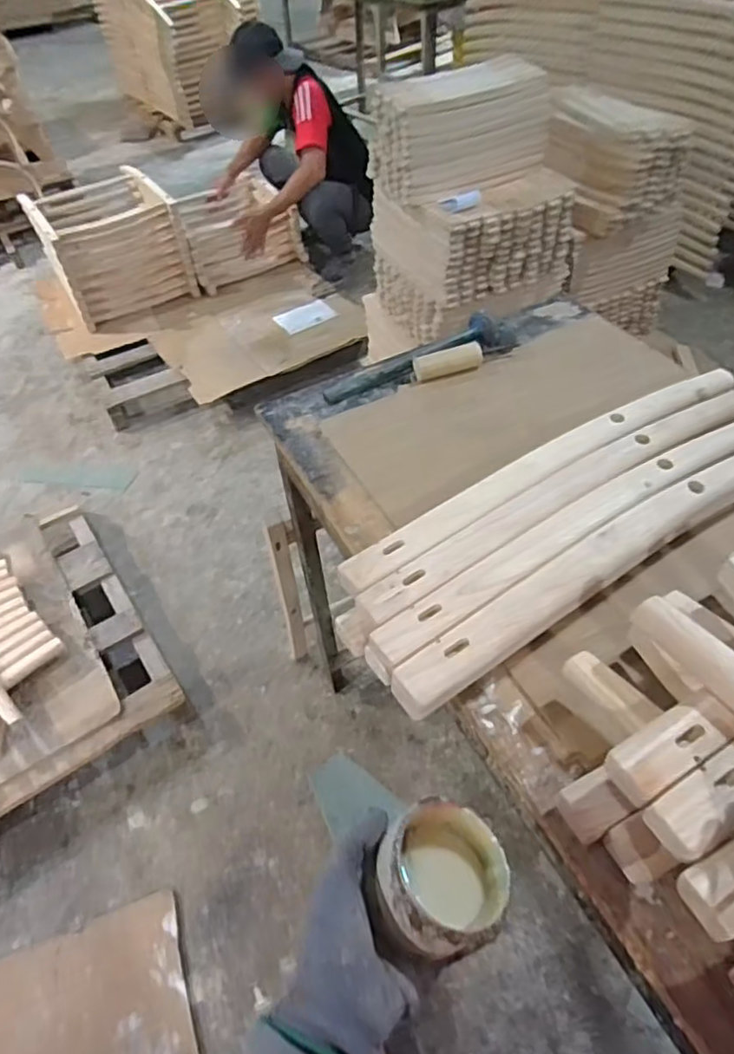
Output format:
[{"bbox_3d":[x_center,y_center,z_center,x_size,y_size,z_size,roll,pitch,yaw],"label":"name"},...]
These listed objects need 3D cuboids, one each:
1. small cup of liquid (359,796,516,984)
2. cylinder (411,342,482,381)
[{"bbox_3d":[0.049,0.223,0.404,0.076,0.058,0.088,11,51,15],"label":"small cup of liquid"},{"bbox_3d":[0.127,-0.262,1.005,0.107,0.029,0.034,-16,50,-9],"label":"cylinder"}]

